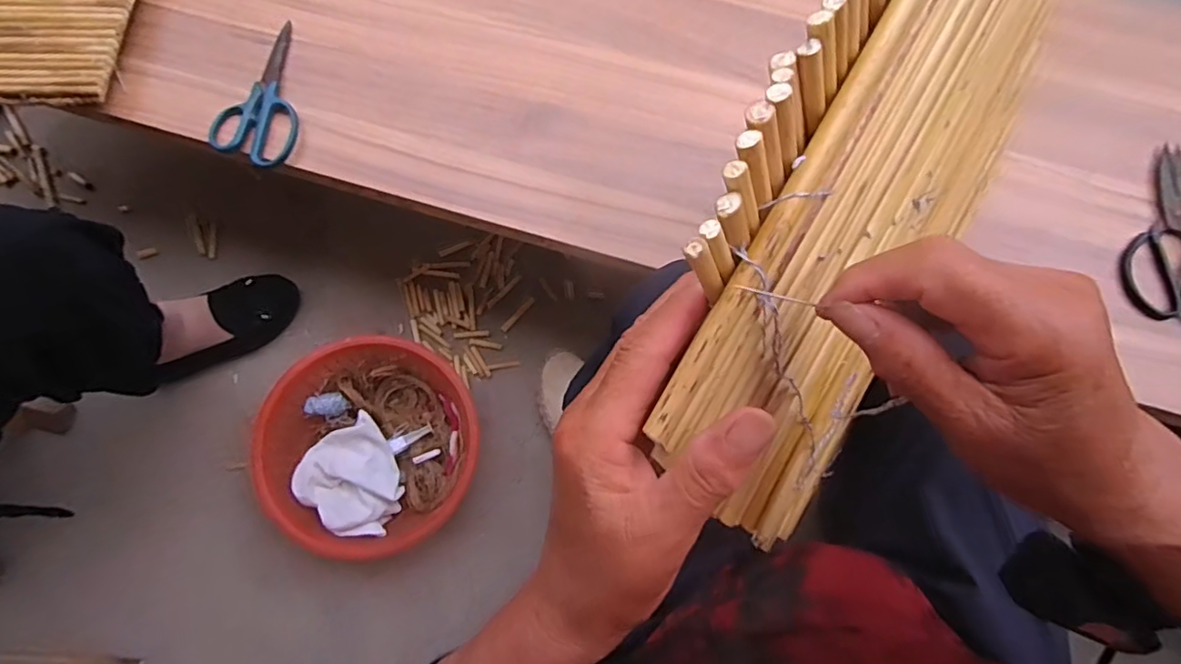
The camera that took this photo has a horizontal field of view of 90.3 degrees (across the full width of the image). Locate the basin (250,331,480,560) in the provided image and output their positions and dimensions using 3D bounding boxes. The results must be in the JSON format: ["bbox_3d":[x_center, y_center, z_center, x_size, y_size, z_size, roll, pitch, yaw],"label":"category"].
[{"bbox_3d":[-0.281,0.143,0.766,0.259,0.091,0.256,0,75,1],"label":"basin"}]

